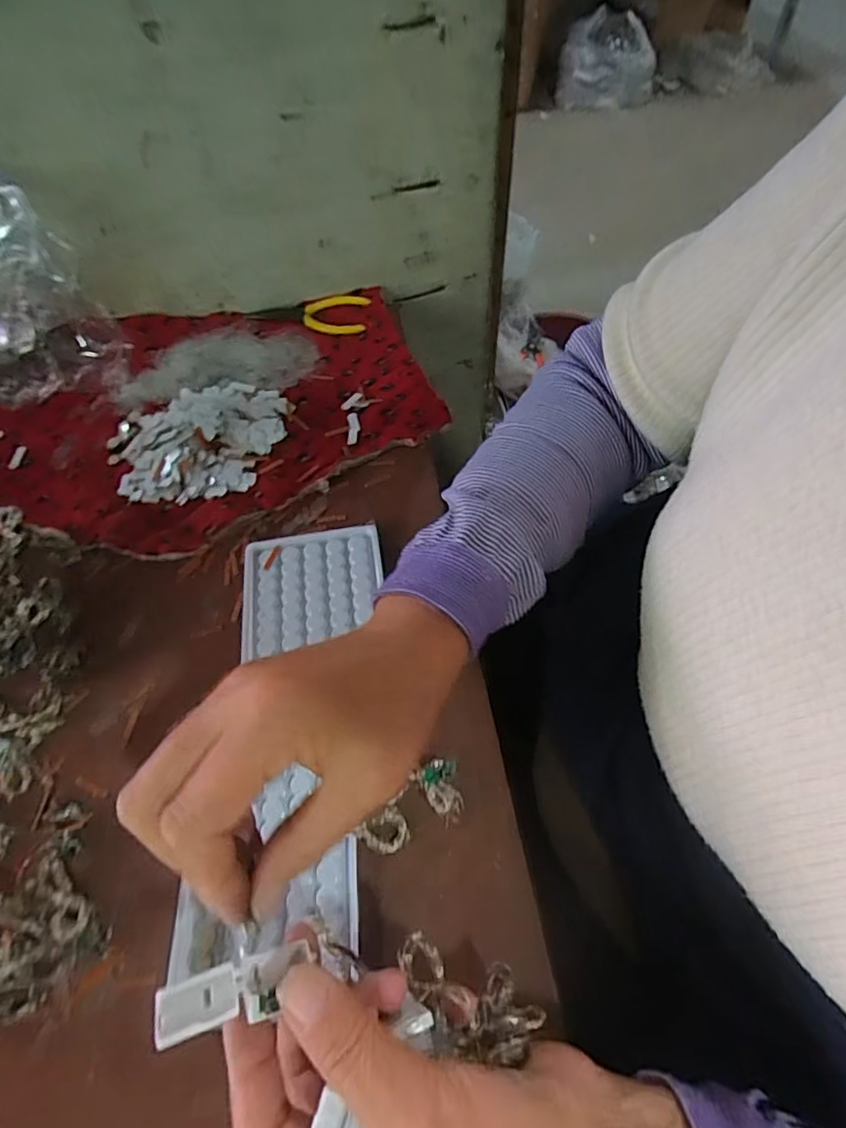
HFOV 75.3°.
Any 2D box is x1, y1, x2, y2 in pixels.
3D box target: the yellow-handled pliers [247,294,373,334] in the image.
[{"bbox_3d":[-0.114,-0.243,0.538,0.118,0.008,0.050,-1,60,3],"label":"yellow-handled pliers"}]

